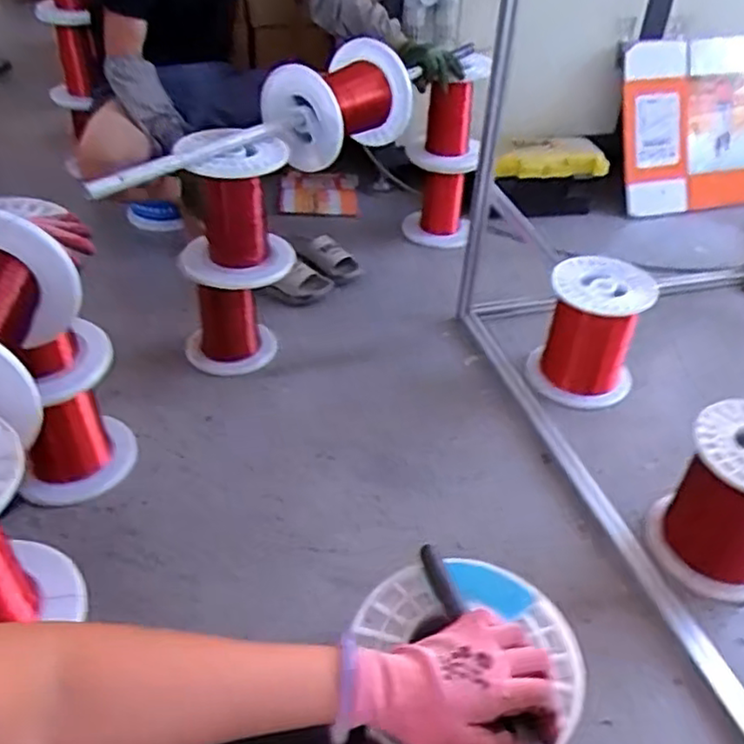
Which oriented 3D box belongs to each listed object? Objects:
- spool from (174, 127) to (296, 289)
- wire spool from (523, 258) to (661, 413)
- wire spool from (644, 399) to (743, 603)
[{"bbox_3d":[-0.272,-0.315,1.335,0.211,0.247,0.212,1,41,-1],"label":"spool"},{"bbox_3d":[0.448,-0.081,1.430,0.207,0.240,0.203,14,43,15],"label":"wire spool"},{"bbox_3d":[0.570,0.207,1.085,0.199,0.248,0.217,2,40,-1],"label":"wire spool"}]

